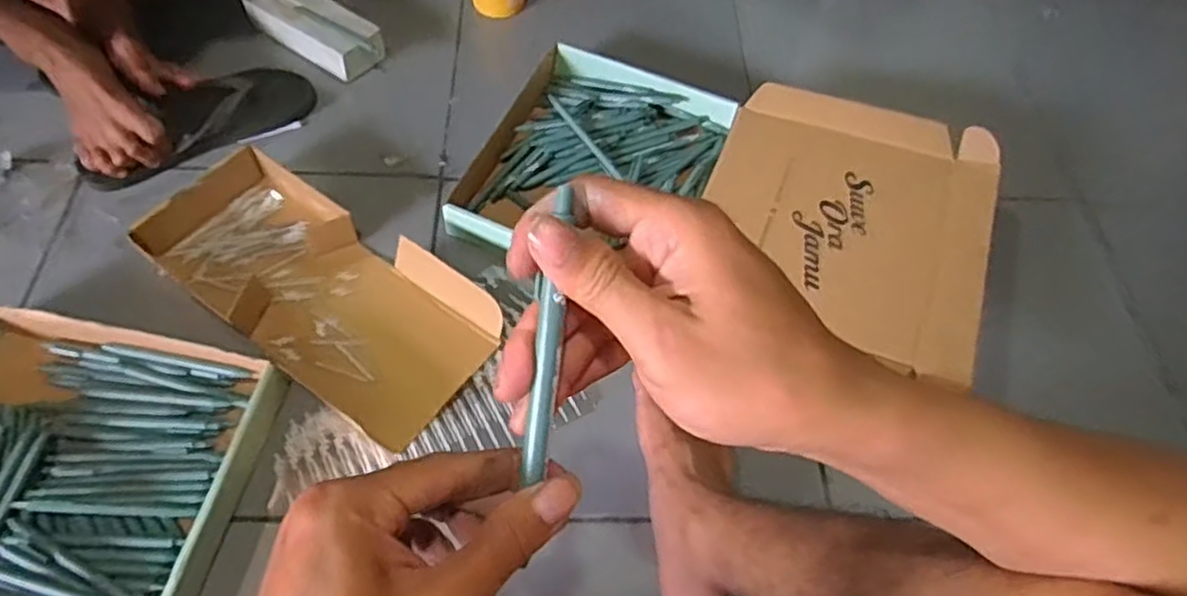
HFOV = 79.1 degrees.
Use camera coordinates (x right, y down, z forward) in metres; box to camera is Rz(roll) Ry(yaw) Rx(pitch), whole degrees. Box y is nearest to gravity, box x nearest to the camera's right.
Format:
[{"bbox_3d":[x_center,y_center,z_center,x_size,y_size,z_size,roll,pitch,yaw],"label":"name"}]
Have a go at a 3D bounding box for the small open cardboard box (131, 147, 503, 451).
[{"bbox_3d":[-0.287,-0.013,0.754,0.365,0.049,0.181,31,61,14],"label":"small open cardboard box"}]

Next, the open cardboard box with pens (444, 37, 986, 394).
[{"bbox_3d":[0.149,-0.121,0.833,0.559,0.106,0.324,17,59,6],"label":"open cardboard box with pens"}]

